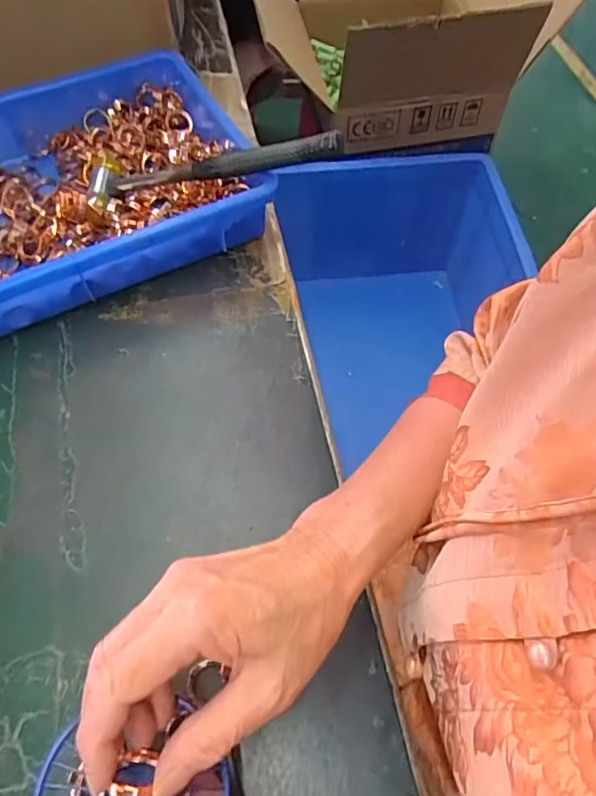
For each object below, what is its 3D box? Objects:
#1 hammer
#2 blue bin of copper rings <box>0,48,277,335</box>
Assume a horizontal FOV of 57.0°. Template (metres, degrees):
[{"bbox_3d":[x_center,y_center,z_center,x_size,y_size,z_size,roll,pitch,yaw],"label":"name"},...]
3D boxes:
[{"bbox_3d":[-0.081,-0.203,0.480,0.239,0.020,0.063,-1,59,19],"label":"hammer"},{"bbox_3d":[-0.231,-0.179,0.499,0.361,0.069,0.241,-25,62,-13],"label":"blue bin of copper rings"}]

